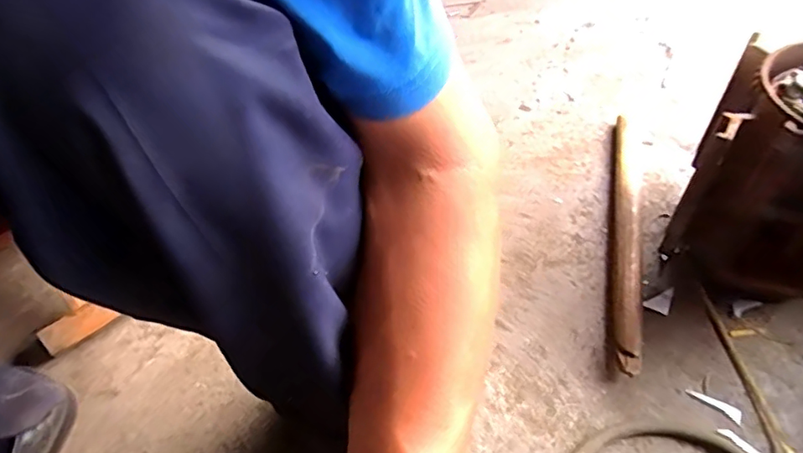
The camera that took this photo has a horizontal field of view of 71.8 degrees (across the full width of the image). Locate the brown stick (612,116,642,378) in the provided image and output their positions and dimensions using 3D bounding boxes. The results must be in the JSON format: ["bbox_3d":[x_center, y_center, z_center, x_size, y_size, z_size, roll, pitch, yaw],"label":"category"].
[{"bbox_3d":[0.279,-0.005,0.685,0.030,0.033,0.393,12,53,10],"label":"brown stick"}]

